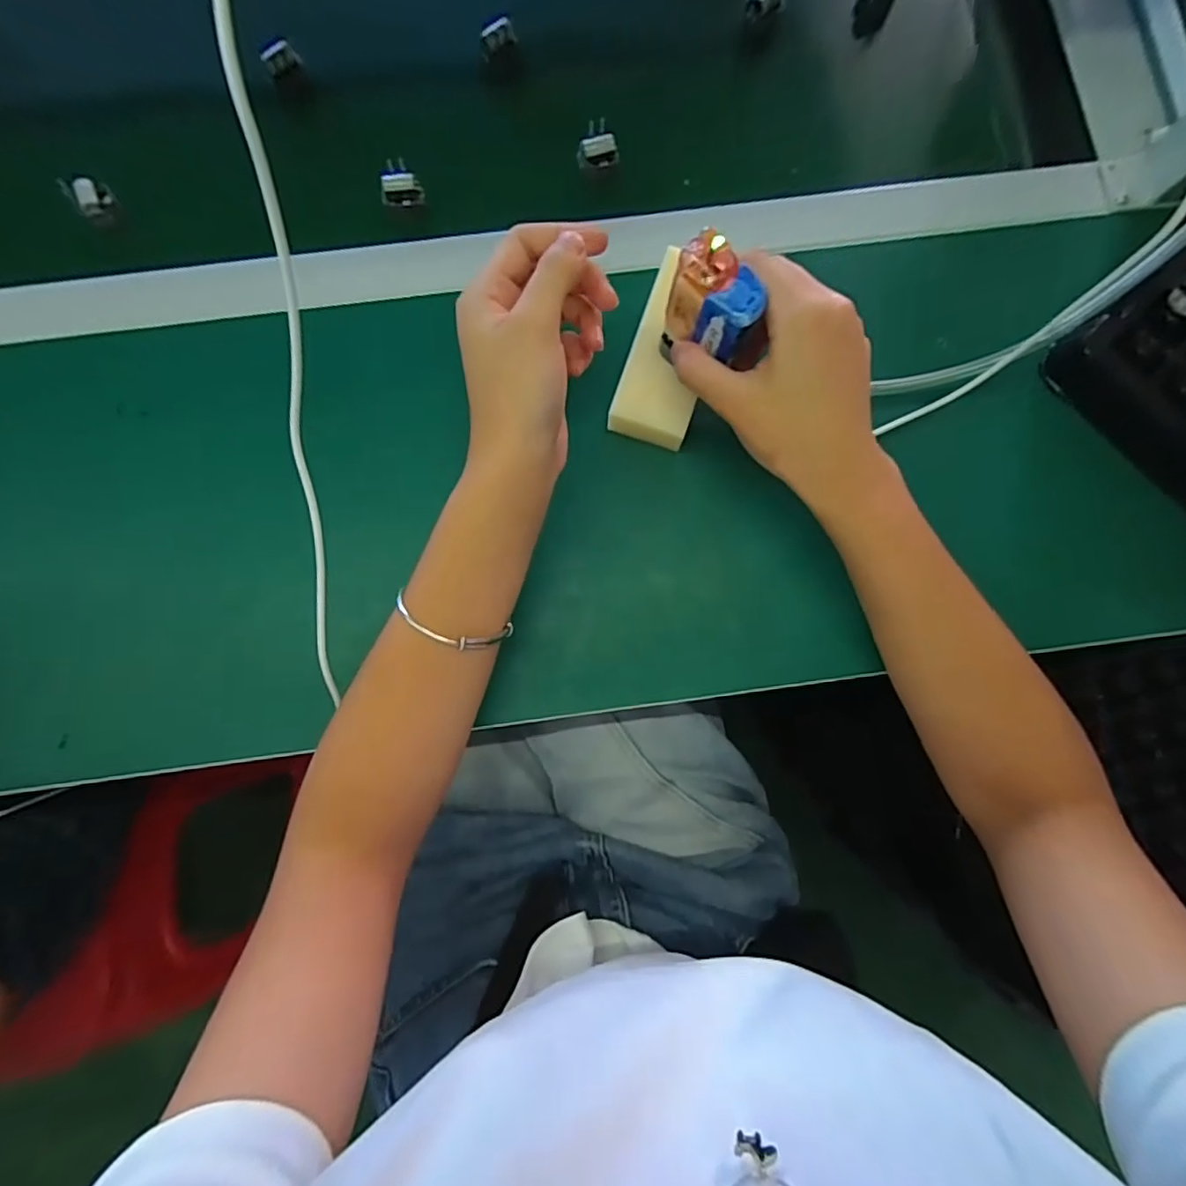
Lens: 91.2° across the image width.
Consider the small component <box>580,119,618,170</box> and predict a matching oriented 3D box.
[{"bbox_3d":[0.004,-0.320,0.414,0.026,0.018,0.024,-4,84,-1],"label":"small component"}]

